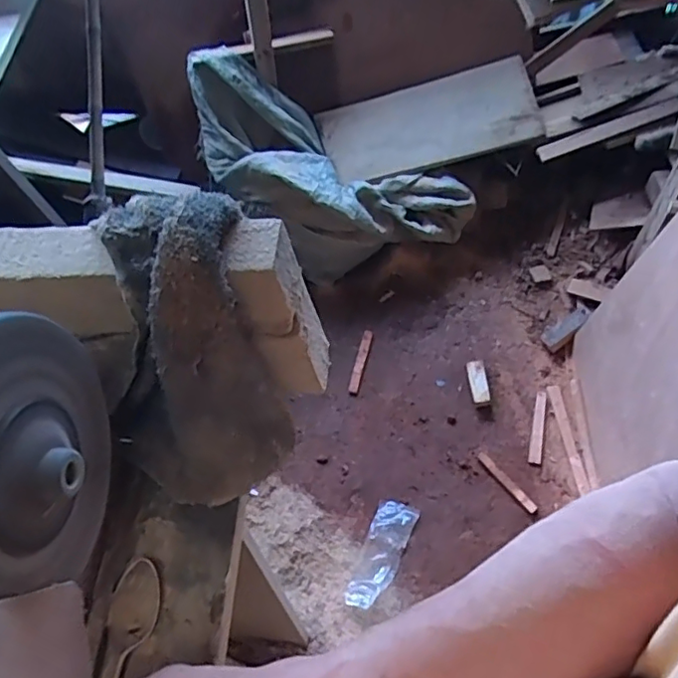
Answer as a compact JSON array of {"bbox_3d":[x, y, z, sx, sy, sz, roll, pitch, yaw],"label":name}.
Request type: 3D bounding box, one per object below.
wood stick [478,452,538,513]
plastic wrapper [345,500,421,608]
[{"bbox_3d":[0.402,0.343,1.416,0.019,0.007,0.179,-34,60,-16],"label":"wood stick"},{"bbox_3d":[0.097,0.482,1.332,0.090,0.034,0.248,18,60,16],"label":"plastic wrapper"}]

